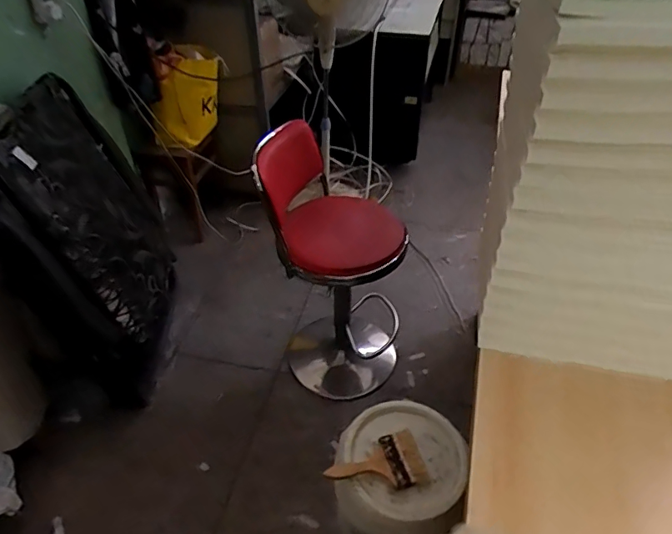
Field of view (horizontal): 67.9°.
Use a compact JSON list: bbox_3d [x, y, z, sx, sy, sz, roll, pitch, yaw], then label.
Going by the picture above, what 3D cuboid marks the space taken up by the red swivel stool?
[{"bbox_3d":[0.009,0.027,1.562,0.377,0.880,0.388,-1,40,0],"label":"red swivel stool"}]

